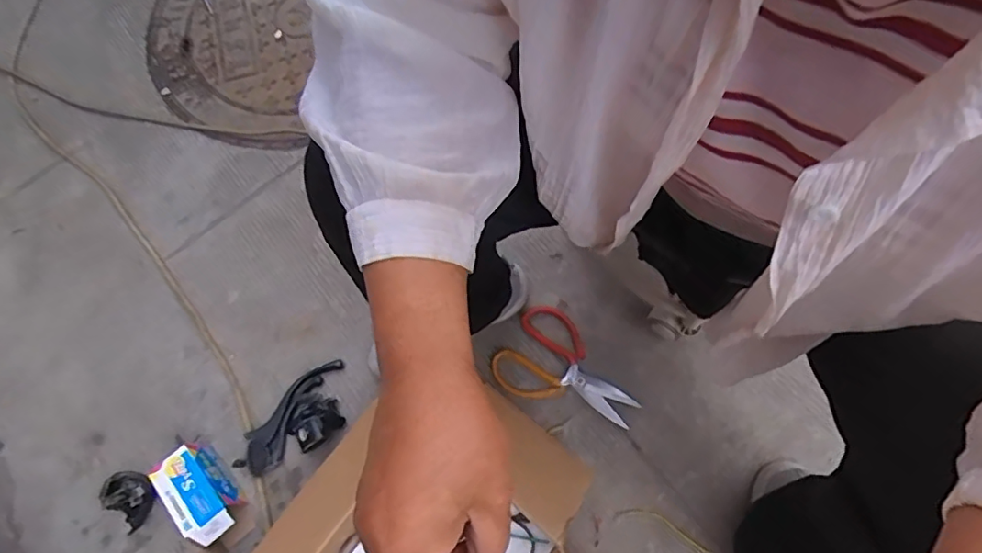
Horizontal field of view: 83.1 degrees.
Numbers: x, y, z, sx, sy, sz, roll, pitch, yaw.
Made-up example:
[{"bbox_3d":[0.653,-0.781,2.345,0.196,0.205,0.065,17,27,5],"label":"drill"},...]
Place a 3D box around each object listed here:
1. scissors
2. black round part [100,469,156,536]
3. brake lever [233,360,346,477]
[{"bbox_3d":[0.106,0.135,0.772,0.192,0.018,0.132,35,77,15],"label":"scissors"},{"bbox_3d":[-0.495,0.304,0.761,0.070,0.033,0.066,-1,71,4],"label":"black round part"},{"bbox_3d":[-0.274,0.201,0.764,0.185,0.044,0.098,-37,72,-8],"label":"brake lever"}]

